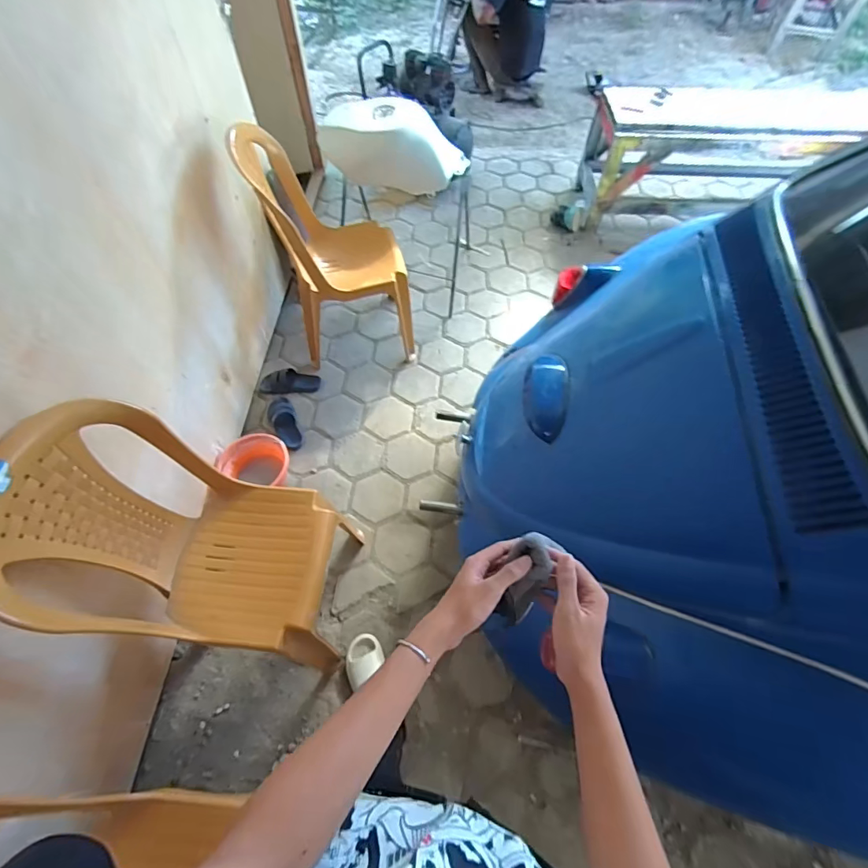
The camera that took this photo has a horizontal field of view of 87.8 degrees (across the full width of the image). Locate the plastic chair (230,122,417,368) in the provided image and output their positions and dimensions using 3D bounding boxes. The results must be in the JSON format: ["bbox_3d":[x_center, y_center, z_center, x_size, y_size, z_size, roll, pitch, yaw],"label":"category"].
[{"bbox_3d":[-0.350,-0.648,1.681,0.457,0.845,0.397,-13,61,-9],"label":"plastic chair"}]

